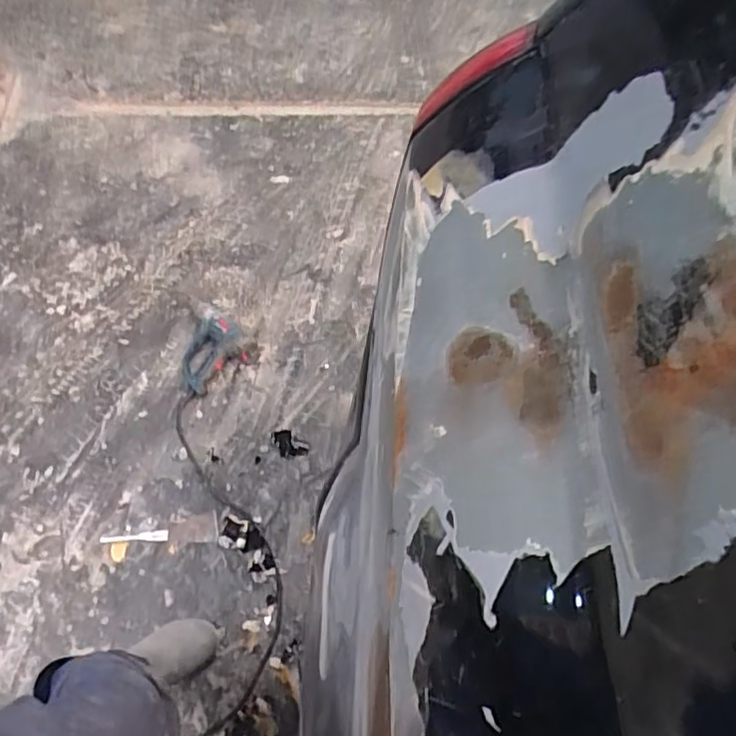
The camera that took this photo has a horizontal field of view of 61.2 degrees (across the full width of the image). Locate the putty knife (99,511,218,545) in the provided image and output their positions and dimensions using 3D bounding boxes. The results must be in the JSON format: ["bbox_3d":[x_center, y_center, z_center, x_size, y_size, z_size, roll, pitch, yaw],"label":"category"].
[{"bbox_3d":[-0.466,0.368,1.400,0.247,0.016,0.068,-4,59,-5],"label":"putty knife"}]

